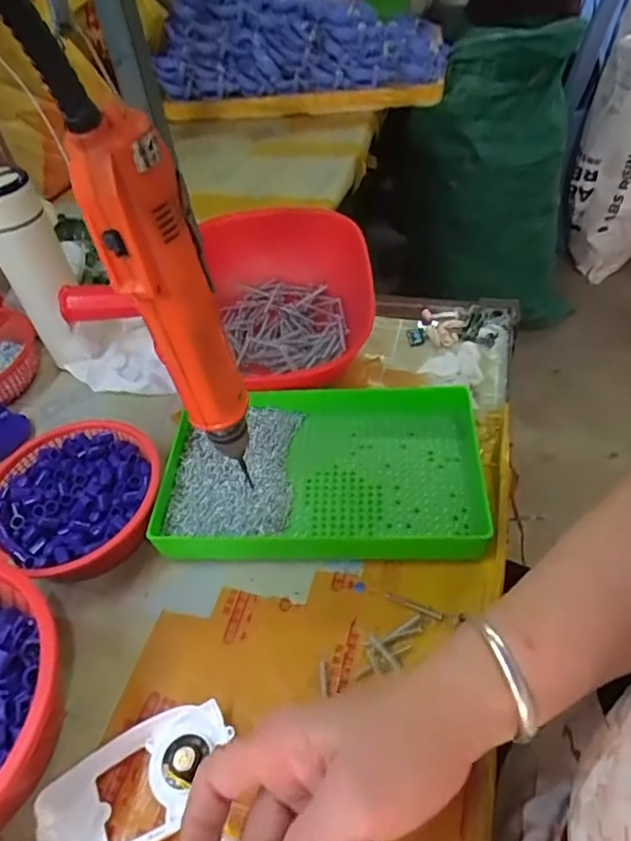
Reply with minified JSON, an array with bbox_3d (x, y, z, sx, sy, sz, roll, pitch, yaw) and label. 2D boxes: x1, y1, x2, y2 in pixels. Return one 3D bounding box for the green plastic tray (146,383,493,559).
[{"bbox_3d":[0.007,0.042,0.461,0.254,0.040,0.163,-4,46,4],"label":"green plastic tray"}]

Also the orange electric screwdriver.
[{"bbox_3d":[-0.062,-0.046,0.270,0.038,0.182,0.035,-14,46,-6],"label":"orange electric screwdriver"}]

